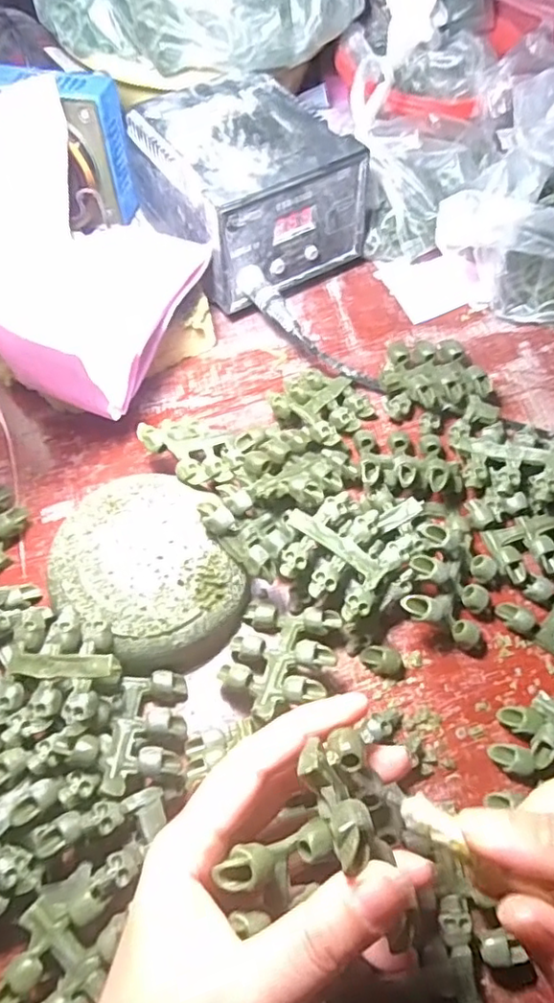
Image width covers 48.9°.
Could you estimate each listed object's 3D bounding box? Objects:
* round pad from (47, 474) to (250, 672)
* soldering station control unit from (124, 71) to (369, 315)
[{"bbox_3d":[-0.070,0.038,0.331,0.092,0.032,0.102,-18,66,-9],"label":"round pad"},{"bbox_3d":[-0.024,-0.222,0.435,0.117,0.093,0.139,-30,67,-16],"label":"soldering station control unit"}]

